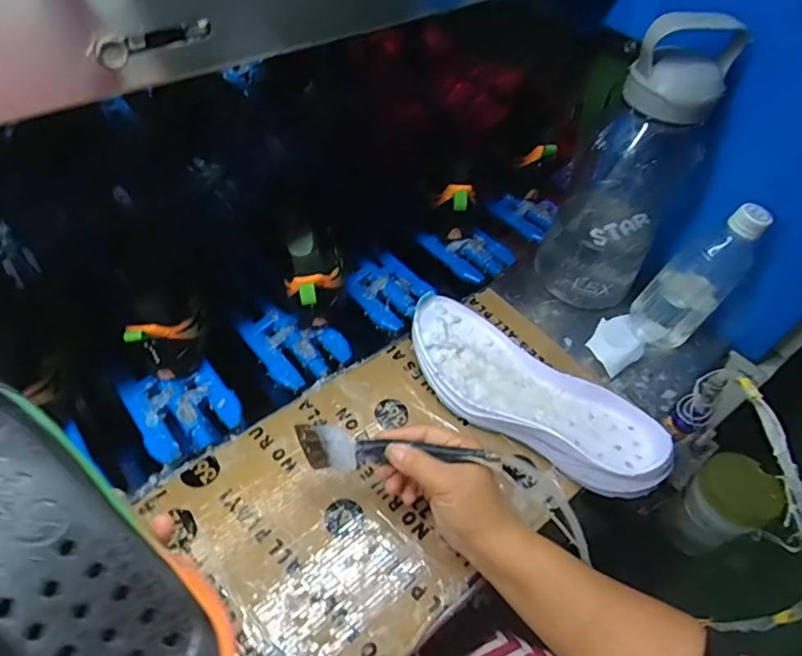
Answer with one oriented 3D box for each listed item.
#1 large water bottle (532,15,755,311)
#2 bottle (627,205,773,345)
[{"bbox_3d":[0.243,-0.166,0.561,0.114,0.292,0.124,25,52,15],"label":"large water bottle"},{"bbox_3d":[0.316,-0.056,0.566,0.078,0.169,0.074,34,55,21],"label":"bottle"}]

